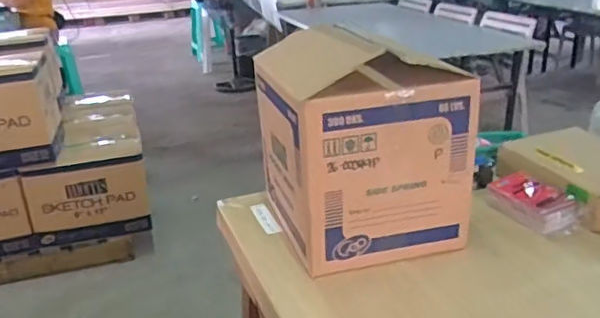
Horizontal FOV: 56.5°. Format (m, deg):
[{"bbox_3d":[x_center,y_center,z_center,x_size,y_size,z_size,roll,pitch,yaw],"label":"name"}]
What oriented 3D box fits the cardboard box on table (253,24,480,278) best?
[{"bbox_3d":[0.108,-0.028,0.998,0.293,0.358,0.285,-9,24,-15],"label":"cardboard box on table"}]

